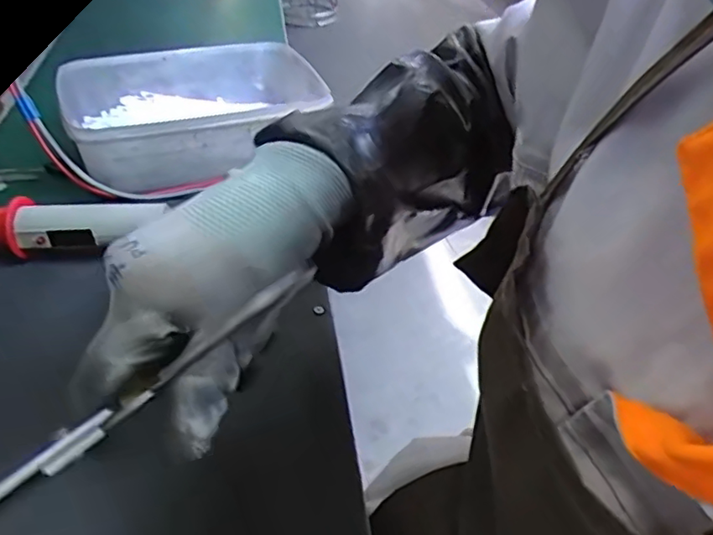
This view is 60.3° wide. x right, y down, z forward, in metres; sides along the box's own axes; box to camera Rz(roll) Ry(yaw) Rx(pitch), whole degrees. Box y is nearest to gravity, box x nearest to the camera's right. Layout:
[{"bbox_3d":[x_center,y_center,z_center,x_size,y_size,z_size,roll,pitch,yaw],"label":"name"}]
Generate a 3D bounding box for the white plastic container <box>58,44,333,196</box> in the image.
[{"bbox_3d":[-0.148,-0.148,0.575,0.231,0.071,0.166,-9,40,-15],"label":"white plastic container"}]

